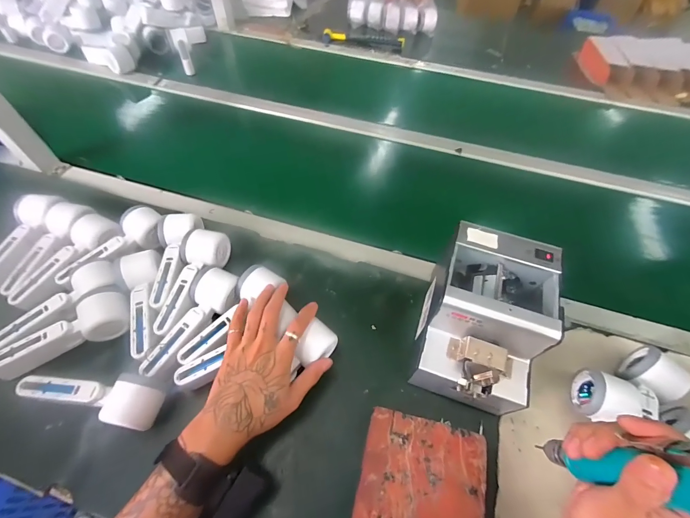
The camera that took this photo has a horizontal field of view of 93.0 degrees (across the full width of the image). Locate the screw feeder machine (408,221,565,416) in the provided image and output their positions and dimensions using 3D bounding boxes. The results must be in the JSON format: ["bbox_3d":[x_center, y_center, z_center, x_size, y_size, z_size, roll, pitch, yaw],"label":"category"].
[{"bbox_3d":[0.169,0.071,0.404,0.127,0.122,0.176,15,57,8],"label":"screw feeder machine"}]

